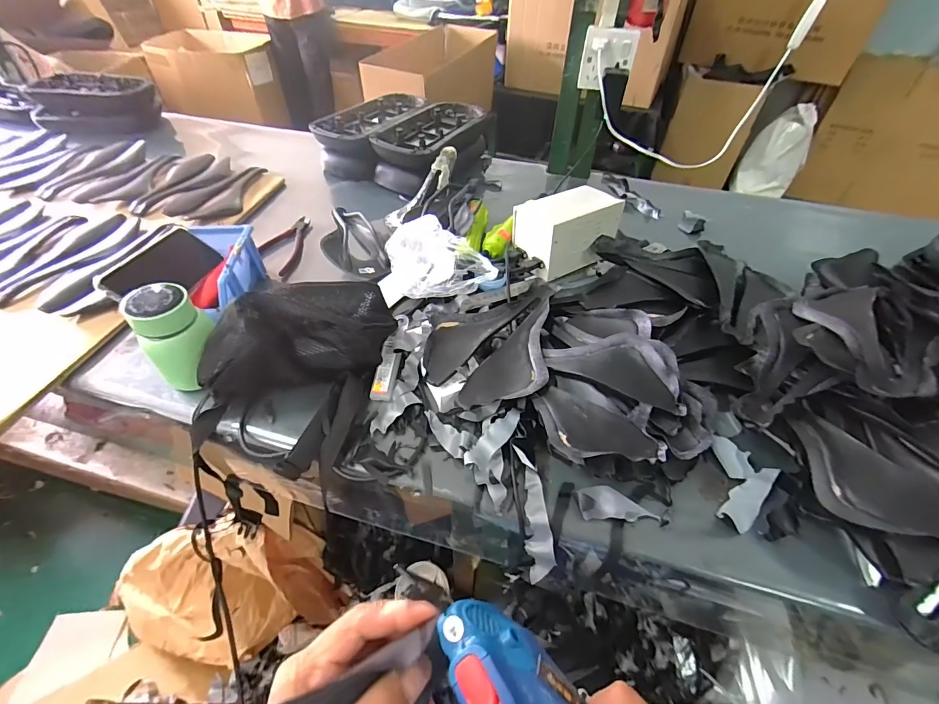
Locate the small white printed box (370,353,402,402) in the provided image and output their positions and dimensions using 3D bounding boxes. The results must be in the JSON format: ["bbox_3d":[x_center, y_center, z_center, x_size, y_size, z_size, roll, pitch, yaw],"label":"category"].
[{"bbox_3d":[-0.102,0.030,0.507,0.029,0.009,0.062,12,69,9],"label":"small white printed box"}]

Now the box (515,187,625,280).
[{"bbox_3d":[0.156,-0.200,0.649,0.155,0.095,0.101,-25,54,-21],"label":"box"}]

